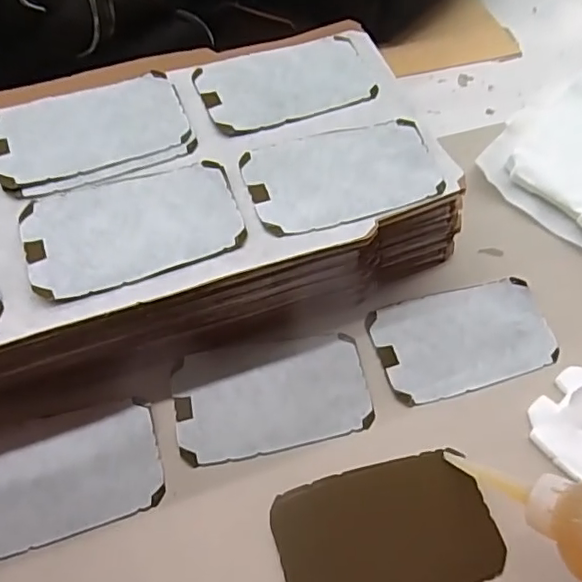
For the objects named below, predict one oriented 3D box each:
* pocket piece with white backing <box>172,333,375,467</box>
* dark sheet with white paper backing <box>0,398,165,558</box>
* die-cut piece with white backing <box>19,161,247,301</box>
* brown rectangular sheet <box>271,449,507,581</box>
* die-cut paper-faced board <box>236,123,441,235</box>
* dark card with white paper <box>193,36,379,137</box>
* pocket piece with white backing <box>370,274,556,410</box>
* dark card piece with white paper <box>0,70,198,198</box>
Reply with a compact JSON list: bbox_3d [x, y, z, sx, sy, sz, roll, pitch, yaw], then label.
[{"bbox_3d":[-0.012,0.064,0.351,0.119,0.004,0.071,-8,60,-8],"label":"pocket piece with white backing"},{"bbox_3d":[-0.136,0.104,0.319,0.118,0.004,0.069,-14,61,-11],"label":"dark sheet with white paper backing"},{"bbox_3d":[-0.091,-0.040,0.325,0.120,0.004,0.072,-18,62,-13],"label":"die-cut piece with white backing"},{"bbox_3d":[0.054,0.136,0.312,0.119,0.004,0.075,-13,61,-11],"label":"brown rectangular sheet"},{"bbox_3d":[0.033,-0.075,0.354,0.119,0.005,0.069,-14,62,-13],"label":"die-cut paper-faced board"},{"bbox_3d":[-0.003,-0.148,0.395,0.120,0.004,0.070,-18,63,-15],"label":"dark card with white paper"},{"bbox_3d":[0.116,0.031,0.378,0.119,0.005,0.070,-13,61,-10],"label":"pocket piece with white backing"},{"bbox_3d":[-0.128,-0.102,0.358,0.120,0.005,0.077,-18,63,-14],"label":"dark card piece with white paper"}]

